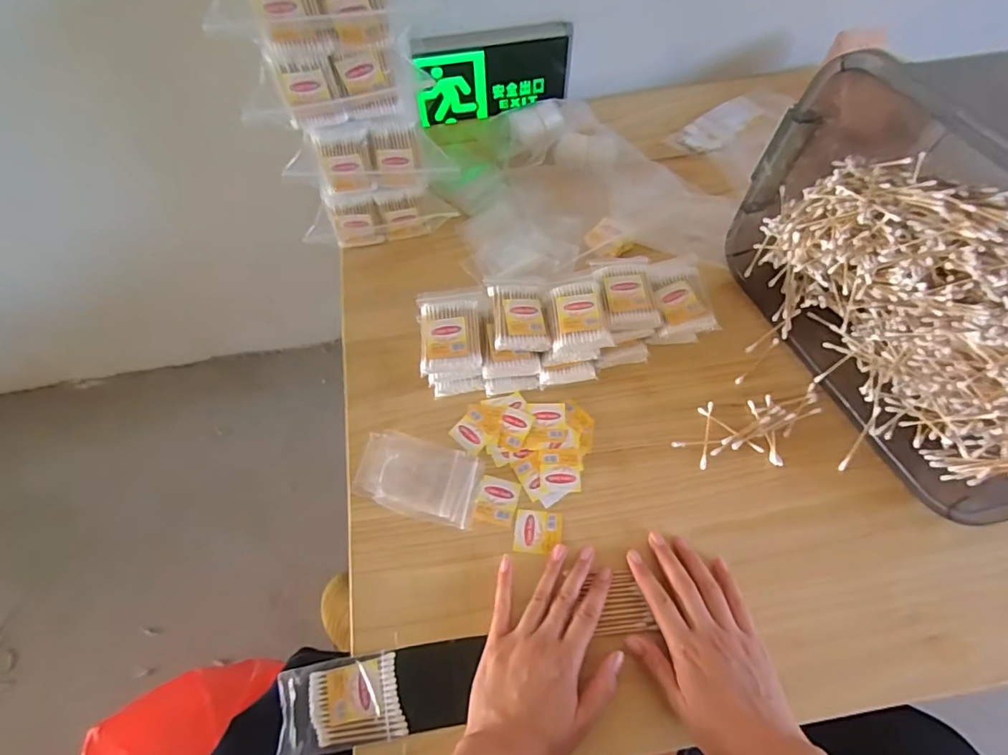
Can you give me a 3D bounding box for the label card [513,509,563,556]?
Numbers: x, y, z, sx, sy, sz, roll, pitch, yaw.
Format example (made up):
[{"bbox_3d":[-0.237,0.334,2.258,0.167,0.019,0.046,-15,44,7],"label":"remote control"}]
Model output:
[{"bbox_3d":[0.032,0.146,0.496,0.043,0.004,0.040,3,60,6],"label":"label card"}]

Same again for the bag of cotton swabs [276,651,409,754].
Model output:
[{"bbox_3d":[-0.136,0.271,0.436,0.100,0.007,0.065,-12,64,-3],"label":"bag of cotton swabs"}]

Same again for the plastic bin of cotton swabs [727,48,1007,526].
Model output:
[{"bbox_3d":[0.410,-0.102,0.465,0.214,0.236,0.419,-23,65,-8],"label":"plastic bin of cotton swabs"}]

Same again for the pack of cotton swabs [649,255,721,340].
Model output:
[{"bbox_3d":[0.182,-0.085,0.554,0.065,0.026,0.087,-8,71,-13],"label":"pack of cotton swabs"}]

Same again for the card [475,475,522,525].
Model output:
[{"bbox_3d":[-0.006,0.119,0.510,0.038,0.004,0.043,11,65,8],"label":"card"}]

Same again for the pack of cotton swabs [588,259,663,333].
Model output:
[{"bbox_3d":[0.127,-0.091,0.543,0.057,0.014,0.090,-8,62,-2],"label":"pack of cotton swabs"}]

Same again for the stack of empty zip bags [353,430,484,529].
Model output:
[{"bbox_3d":[-0.083,0.096,0.514,0.121,0.011,0.074,15,66,10],"label":"stack of empty zip bags"}]

